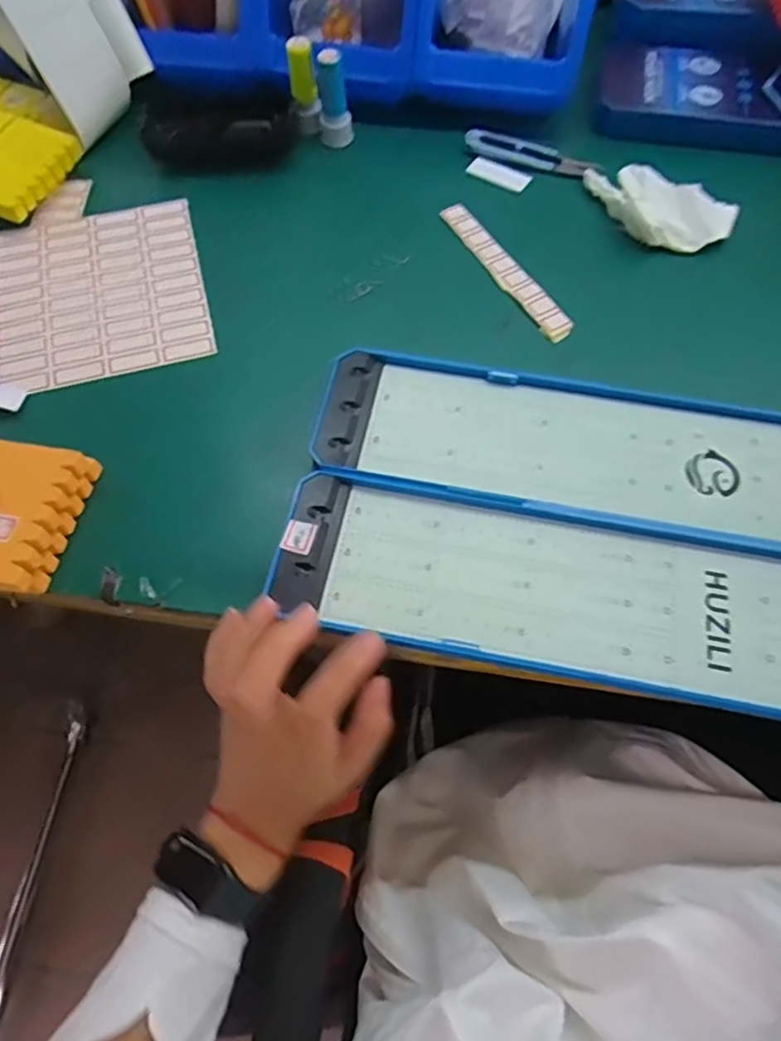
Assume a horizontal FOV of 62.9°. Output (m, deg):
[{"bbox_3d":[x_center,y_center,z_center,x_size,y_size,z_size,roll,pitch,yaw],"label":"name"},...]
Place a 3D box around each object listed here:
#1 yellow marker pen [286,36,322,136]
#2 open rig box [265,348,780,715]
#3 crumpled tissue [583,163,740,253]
[{"bbox_3d":[-0.063,-0.320,0.471,0.018,0.060,0.016,-13,65,-6],"label":"yellow marker pen"},{"bbox_3d":[0.171,0.010,0.341,0.436,0.014,0.175,11,65,6],"label":"open rig box"},{"bbox_3d":[0.183,-0.218,0.440,0.105,0.017,0.056,23,66,11],"label":"crumpled tissue"}]

